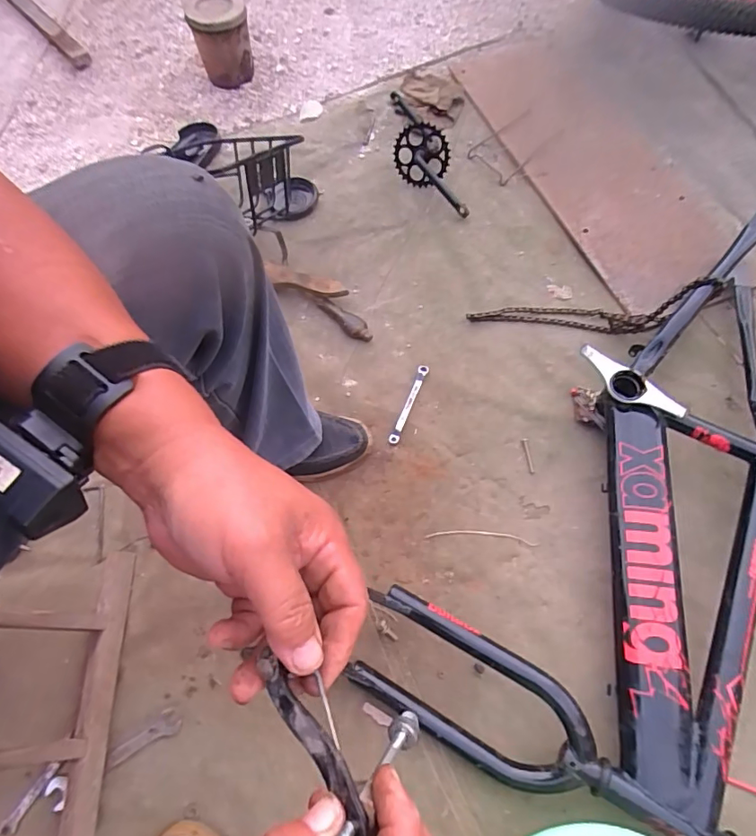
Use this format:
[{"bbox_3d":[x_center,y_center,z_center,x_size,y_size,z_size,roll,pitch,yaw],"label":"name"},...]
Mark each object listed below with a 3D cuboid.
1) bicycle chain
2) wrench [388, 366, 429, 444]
[{"bbox_3d":[0.318,-0.177,0.782,0.344,0.104,0.044,2,65,17],"label":"bicycle chain"},{"bbox_3d":[0.048,-0.022,0.779,0.015,0.010,0.137,20,68,11],"label":"wrench"}]

